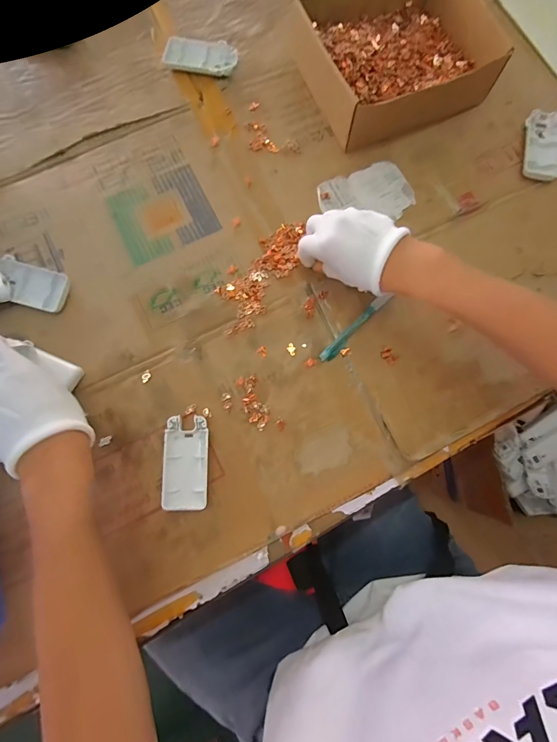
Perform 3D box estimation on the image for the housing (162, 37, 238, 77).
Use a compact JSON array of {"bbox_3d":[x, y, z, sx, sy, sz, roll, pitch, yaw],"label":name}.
[{"bbox_3d":[-0.104,-0.418,0.496,0.096,0.014,0.044,5,79,0],"label":"housing"}]

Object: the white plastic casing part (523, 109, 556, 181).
[{"bbox_3d":[0.347,-0.296,0.488,0.046,0.020,0.094,9,79,1],"label":"white plastic casing part"}]

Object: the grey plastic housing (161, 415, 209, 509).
[{"bbox_3d":[-0.098,0.098,0.395,0.044,0.014,0.096,0,79,-1],"label":"grey plastic housing"}]

